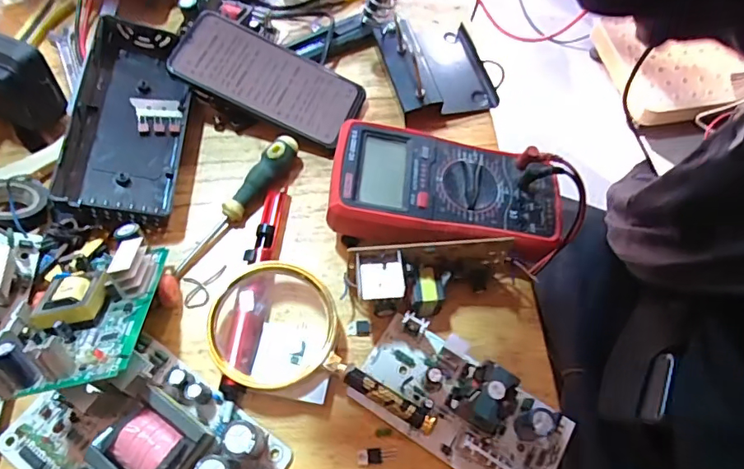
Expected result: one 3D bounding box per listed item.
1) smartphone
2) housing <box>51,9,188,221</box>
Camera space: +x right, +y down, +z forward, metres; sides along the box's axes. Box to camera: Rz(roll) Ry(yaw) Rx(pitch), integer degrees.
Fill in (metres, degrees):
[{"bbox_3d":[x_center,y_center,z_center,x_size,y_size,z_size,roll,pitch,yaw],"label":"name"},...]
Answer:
[{"bbox_3d":[-0.092,-0.142,0.442,0.163,0.013,0.077,24,65,-6],"label":"smartphone"},{"bbox_3d":[-0.204,-0.099,0.418,0.085,0.048,0.187,-1,64,-4],"label":"housing"}]

